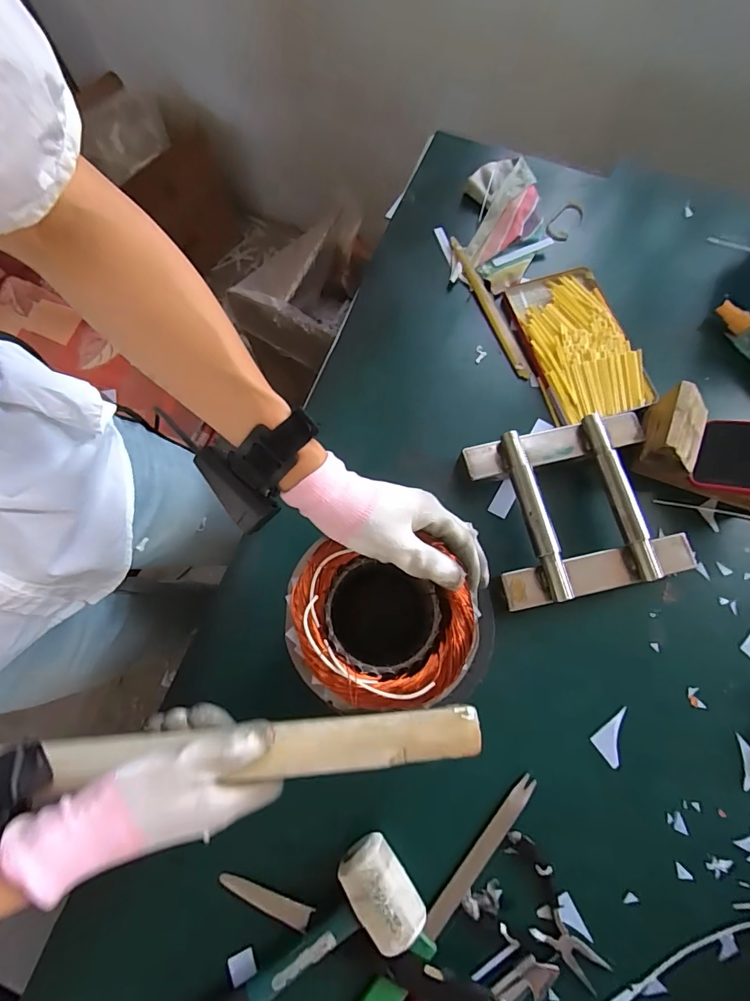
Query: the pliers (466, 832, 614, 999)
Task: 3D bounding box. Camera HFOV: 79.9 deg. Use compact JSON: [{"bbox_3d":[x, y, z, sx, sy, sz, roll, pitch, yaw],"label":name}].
[{"bbox_3d":[0.146,0.356,0.382,0.117,0.008,0.076,39,78,11],"label":"pliers"}]

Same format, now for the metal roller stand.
[{"bbox_3d":[0.210,0.006,0.472,0.196,0.050,0.177,-13,75,-3],"label":"metal roller stand"}]

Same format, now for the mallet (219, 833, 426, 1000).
[{"bbox_3d":[-0.085,0.395,0.354,0.279,0.043,0.073,-38,76,-10],"label":"mallet"}]

